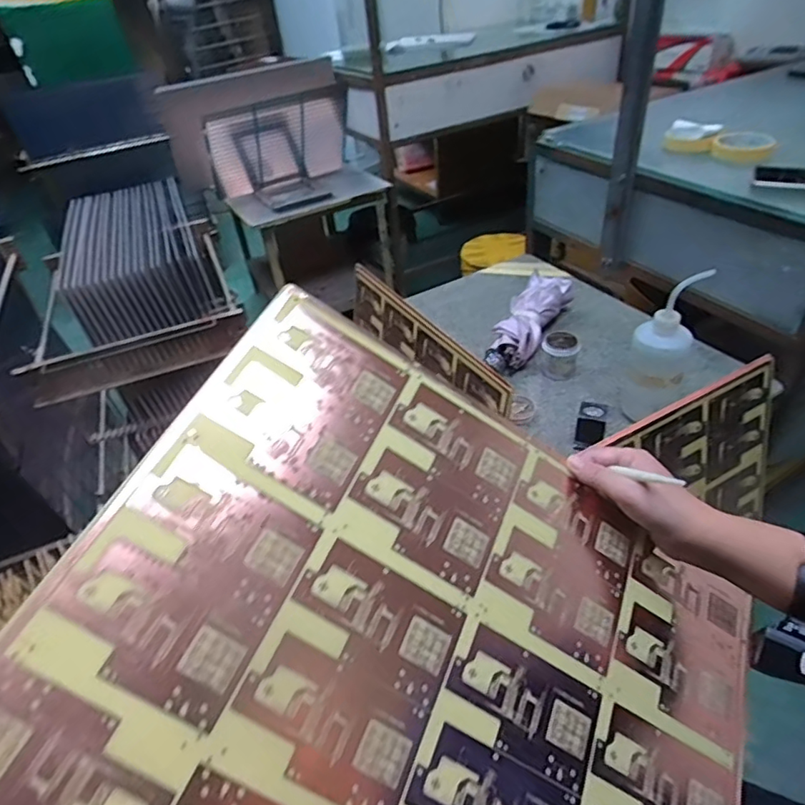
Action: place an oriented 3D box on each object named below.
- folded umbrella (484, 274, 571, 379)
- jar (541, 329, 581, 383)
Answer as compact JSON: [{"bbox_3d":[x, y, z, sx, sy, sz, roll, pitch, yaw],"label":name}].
[{"bbox_3d":[0.227,-0.155,0.998,0.090,0.049,0.285,29,59,18],"label":"folded umbrella"},{"bbox_3d":[0.259,-0.078,0.919,0.066,0.061,0.064,20,56,12],"label":"jar"}]

